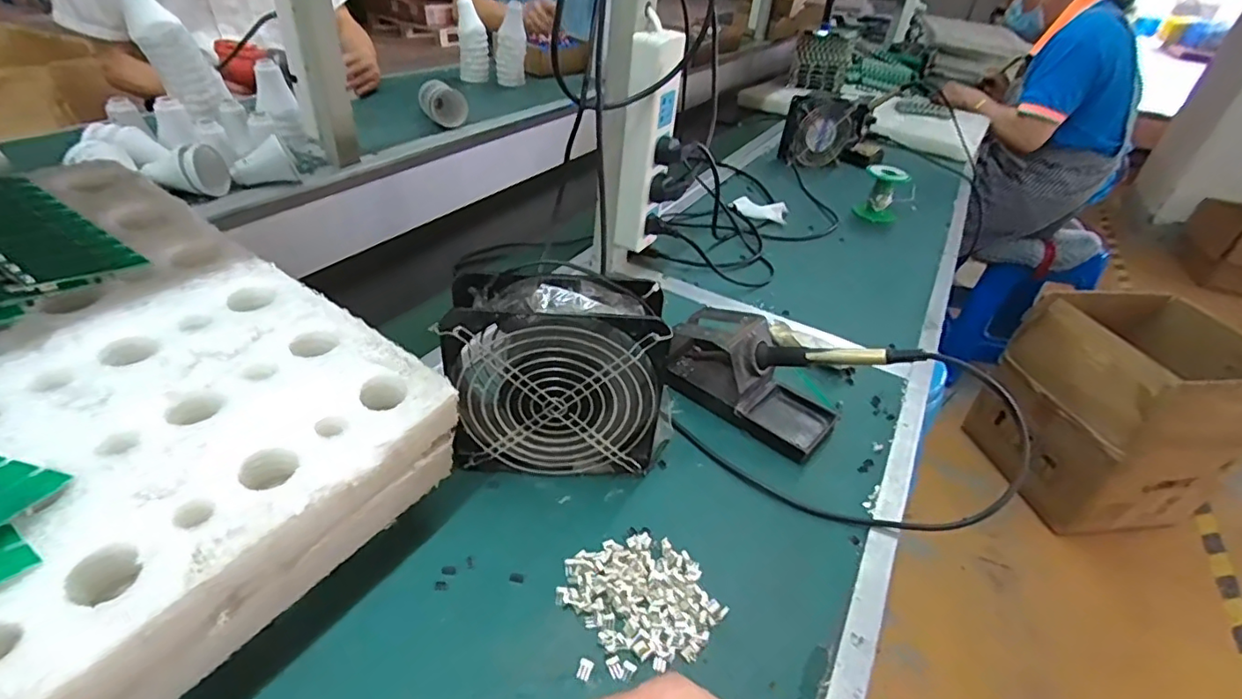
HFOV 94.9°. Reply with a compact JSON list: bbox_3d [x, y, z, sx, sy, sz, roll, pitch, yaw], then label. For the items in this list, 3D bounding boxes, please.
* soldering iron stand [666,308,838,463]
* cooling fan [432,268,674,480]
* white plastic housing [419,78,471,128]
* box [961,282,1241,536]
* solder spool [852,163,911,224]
[{"bbox_3d":[0.116,0.020,0.510,0.157,0.069,0.076,32,44,29],"label":"soldering iron stand"},{"bbox_3d":[-0.042,0.021,0.417,0.155,0.148,0.060,4,38,-3],"label":"cooling fan"},{"bbox_3d":[-0.339,-0.471,1.093,0.081,0.068,0.100,-13,42,-24],"label":"white plastic housing"},{"bbox_3d":[1.203,0.146,1.413,0.466,0.462,0.429,-3,39,-12],"label":"box"},{"bbox_3d":[0.412,-0.249,0.906,0.062,0.073,0.071,-25,48,-34],"label":"solder spool"}]

